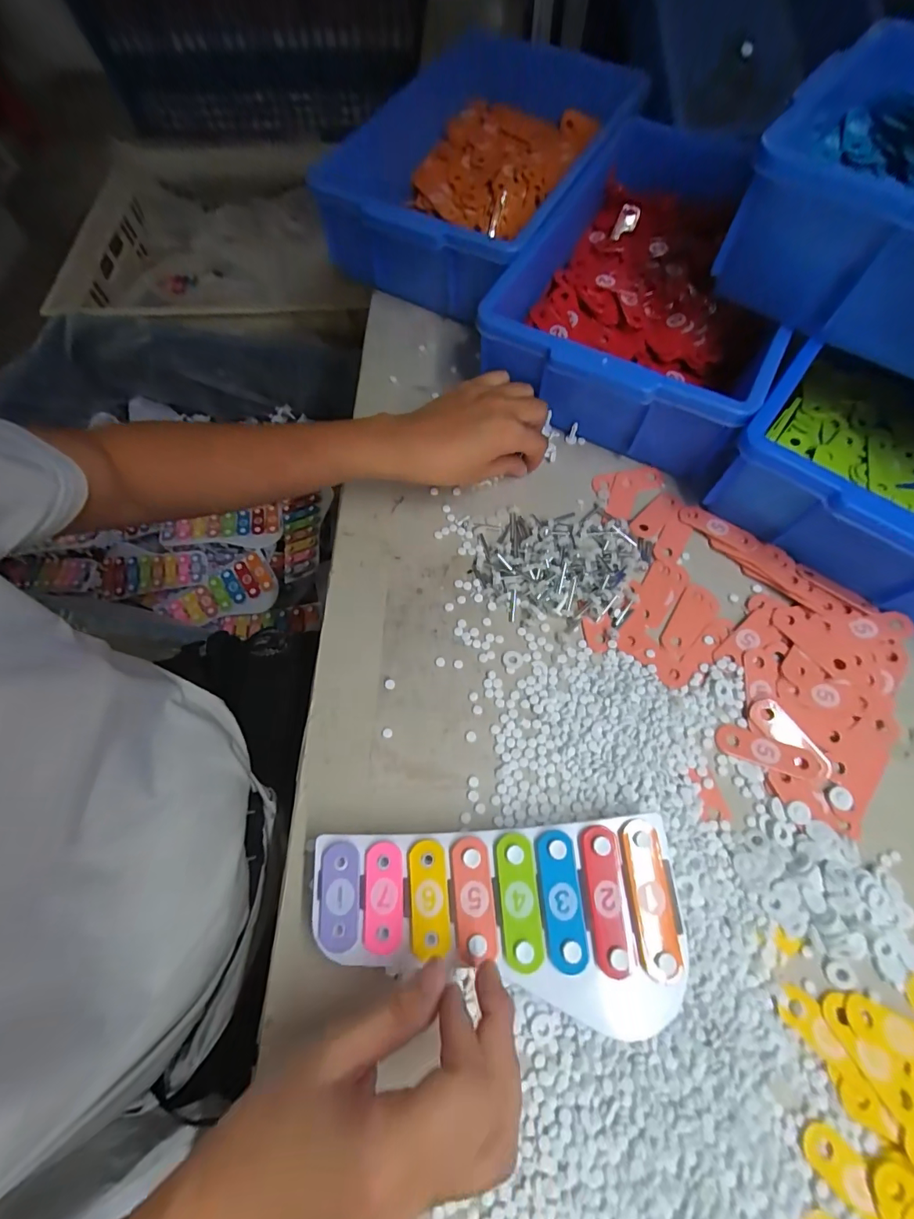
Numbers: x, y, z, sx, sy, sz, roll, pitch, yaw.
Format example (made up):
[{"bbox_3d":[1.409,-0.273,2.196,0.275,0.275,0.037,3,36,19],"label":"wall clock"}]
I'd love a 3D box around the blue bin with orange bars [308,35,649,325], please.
[{"bbox_3d":[0.035,-0.480,0.507,0.213,0.115,0.368,26,72,11],"label":"blue bin with orange bars"}]

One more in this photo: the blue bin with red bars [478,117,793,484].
[{"bbox_3d":[0.197,-0.313,0.456,0.247,0.092,0.340,29,72,12],"label":"blue bin with red bars"}]

